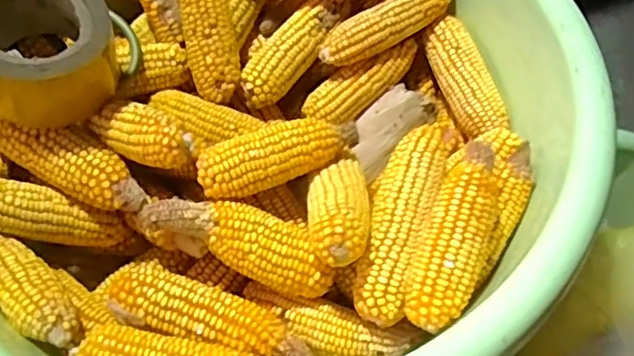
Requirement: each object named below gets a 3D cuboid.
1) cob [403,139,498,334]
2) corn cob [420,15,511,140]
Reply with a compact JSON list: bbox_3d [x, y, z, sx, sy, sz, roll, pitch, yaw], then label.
[{"bbox_3d":[0.100,0.041,0.433,0.044,0.038,0.136,18,78,15],"label":"cob"},{"bbox_3d":[0.140,-0.097,0.585,0.042,0.036,0.129,-15,56,-7],"label":"corn cob"}]

